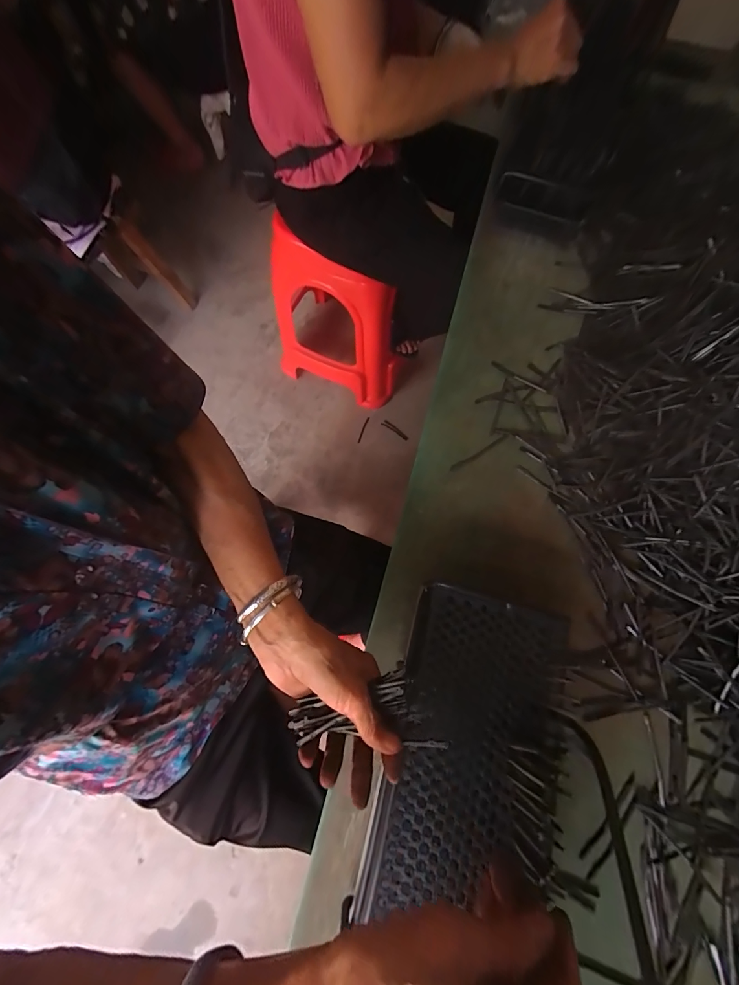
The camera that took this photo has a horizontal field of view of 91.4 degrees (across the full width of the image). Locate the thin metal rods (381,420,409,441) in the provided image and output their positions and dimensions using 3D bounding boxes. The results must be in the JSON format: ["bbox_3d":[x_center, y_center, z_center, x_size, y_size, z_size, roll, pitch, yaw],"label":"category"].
[{"bbox_3d":[0.082,-0.195,1.135,0.096,0.009,0.020,32,75,8],"label":"thin metal rods"}]

